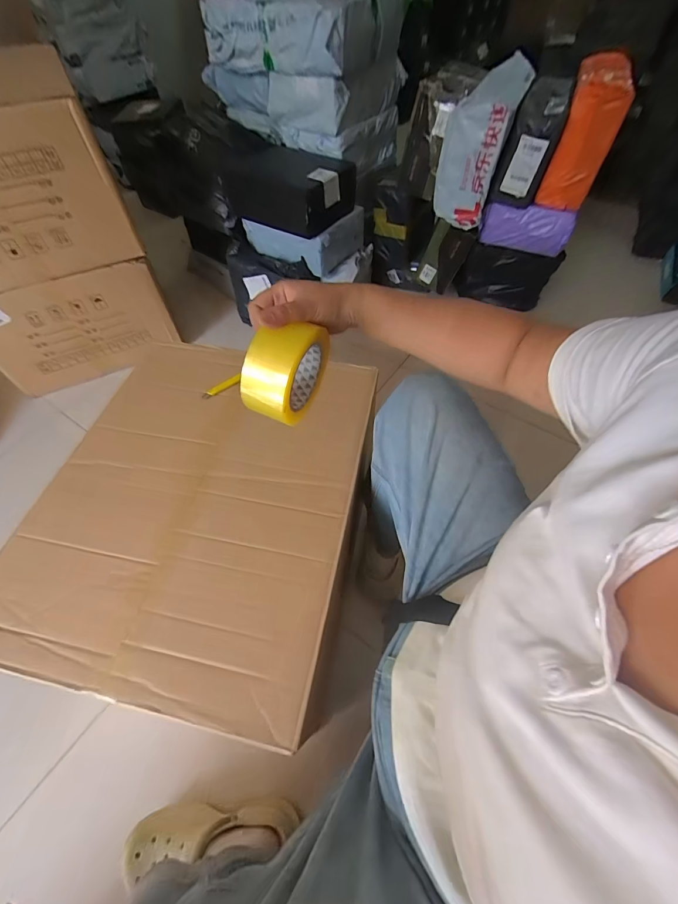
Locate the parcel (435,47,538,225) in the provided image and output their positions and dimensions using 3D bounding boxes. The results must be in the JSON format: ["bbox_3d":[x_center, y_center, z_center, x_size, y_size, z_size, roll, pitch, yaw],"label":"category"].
[{"bbox_3d":[0.443,-0.945,1.132,0.160,0.303,0.392,21,59,16],"label":"parcel"}]

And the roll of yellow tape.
[{"bbox_3d":[-0.056,-0.093,0.409,0.051,0.108,0.108,26,60,18],"label":"roll of yellow tape"}]

